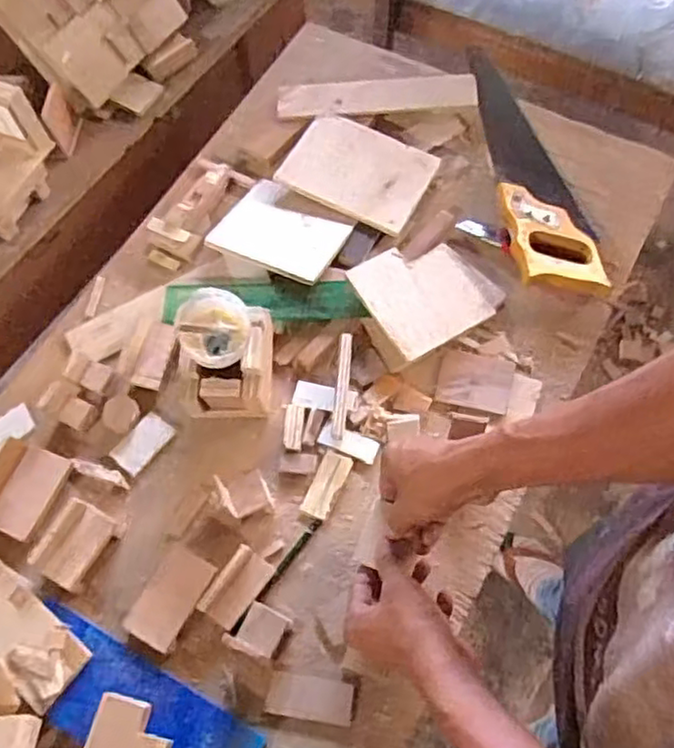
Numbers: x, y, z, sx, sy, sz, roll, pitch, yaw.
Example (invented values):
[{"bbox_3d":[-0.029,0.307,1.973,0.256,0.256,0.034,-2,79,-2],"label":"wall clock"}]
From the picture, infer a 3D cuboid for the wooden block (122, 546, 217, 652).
[{"bbox_3d":[-0.147,0.197,0.609,0.049,0.014,0.085,30,70,15],"label":"wooden block"}]

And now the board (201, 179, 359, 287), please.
[{"bbox_3d":[-0.061,-0.163,0.771,0.131,0.014,0.104,28,66,10],"label":"board"}]

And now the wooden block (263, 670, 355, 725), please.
[{"bbox_3d":[-0.023,0.283,0.599,0.074,0.008,0.034,8,66,7],"label":"wooden block"}]

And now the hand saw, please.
[{"bbox_3d":[0.226,-0.242,0.798,0.100,0.040,0.346,-8,65,0],"label":"hand saw"}]

